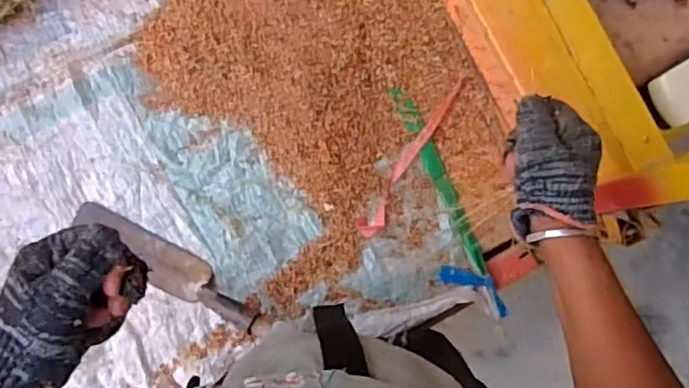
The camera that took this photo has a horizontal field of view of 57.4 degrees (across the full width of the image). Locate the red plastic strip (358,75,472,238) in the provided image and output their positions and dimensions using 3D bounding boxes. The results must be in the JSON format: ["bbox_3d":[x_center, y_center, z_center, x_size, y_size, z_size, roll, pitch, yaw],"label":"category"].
[{"bbox_3d":[0.092,-0.051,0.808,0.029,0.007,0.243,34,86,0],"label":"red plastic strip"}]

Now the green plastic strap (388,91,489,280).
[{"bbox_3d":[0.123,-0.019,0.808,0.024,0.005,0.258,-25,88,-4],"label":"green plastic strap"}]

